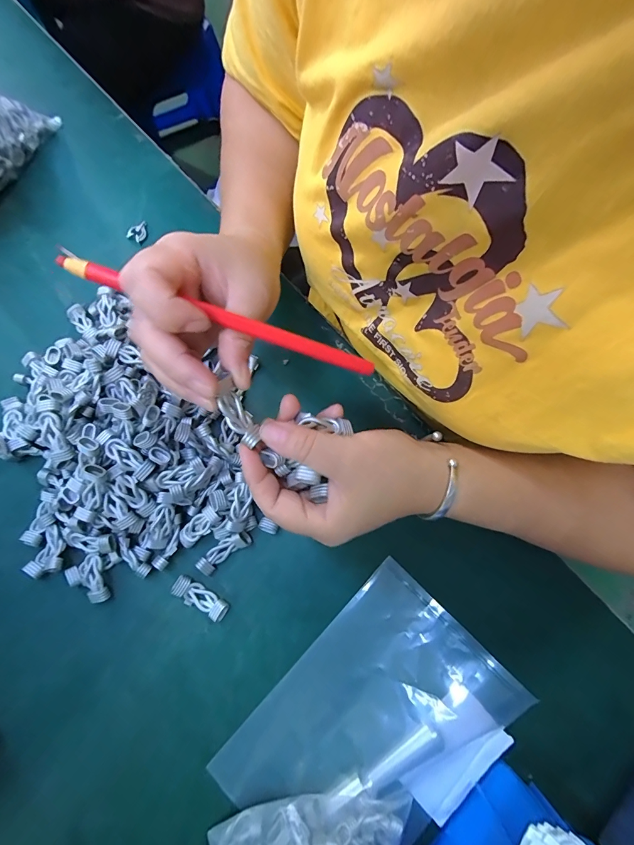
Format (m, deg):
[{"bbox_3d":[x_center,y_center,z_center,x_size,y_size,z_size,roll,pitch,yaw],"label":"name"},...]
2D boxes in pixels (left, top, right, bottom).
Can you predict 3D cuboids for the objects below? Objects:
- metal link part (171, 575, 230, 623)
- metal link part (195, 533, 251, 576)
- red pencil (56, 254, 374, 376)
[{"bbox_3d":[-0.092,0.138,0.278,0.045,0.010,0.018,31,79,7],"label":"metal link part"},{"bbox_3d":[-0.074,0.102,0.282,0.044,0.016,0.016,-37,79,-8],"label":"metal link part"},{"bbox_3d":[-0.045,-0.055,0.195,0.167,0.007,0.011,17,76,-16],"label":"red pencil"}]

